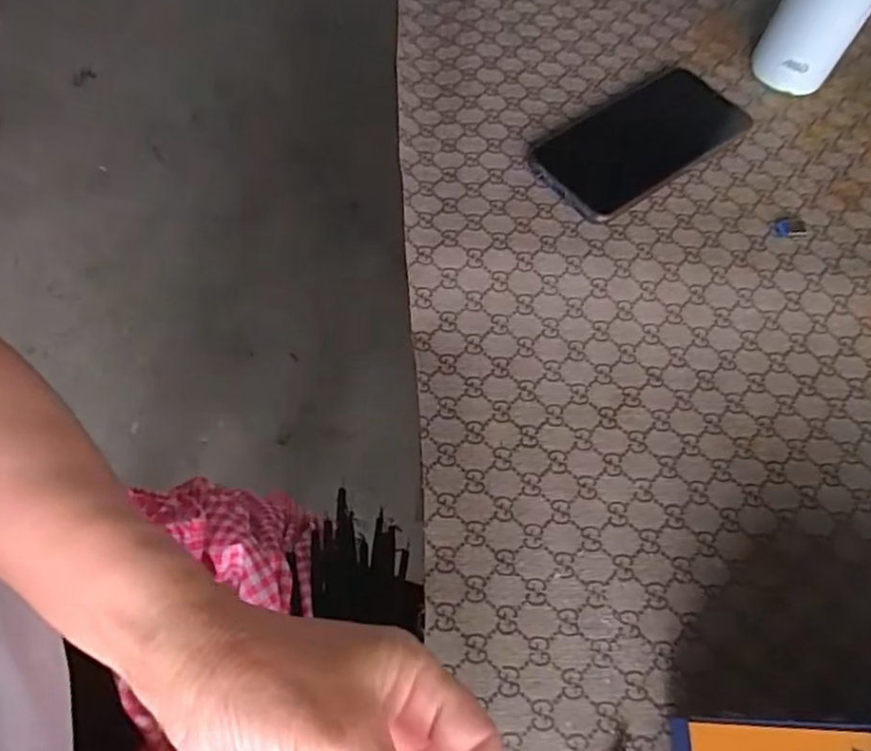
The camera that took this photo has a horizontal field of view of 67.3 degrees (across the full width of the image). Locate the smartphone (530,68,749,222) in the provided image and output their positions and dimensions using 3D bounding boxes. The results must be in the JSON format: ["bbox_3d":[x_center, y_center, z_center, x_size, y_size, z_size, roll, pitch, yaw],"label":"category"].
[{"bbox_3d":[0.140,-0.163,0.444,0.164,0.011,0.078,-34,71,-19],"label":"smartphone"}]

